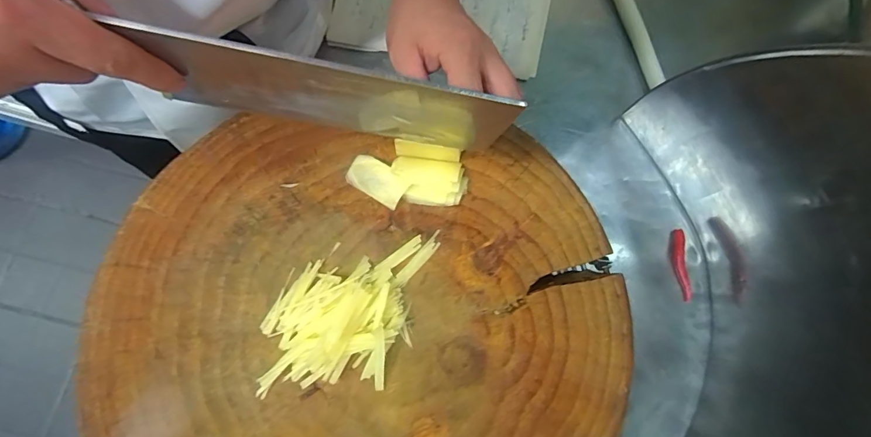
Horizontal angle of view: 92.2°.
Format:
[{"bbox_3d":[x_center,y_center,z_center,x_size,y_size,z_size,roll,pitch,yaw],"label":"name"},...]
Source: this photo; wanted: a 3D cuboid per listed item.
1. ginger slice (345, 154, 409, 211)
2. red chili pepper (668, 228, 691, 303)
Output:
[{"bbox_3d":[-0.049,-0.032,0.343,0.050,0.004,0.028,31,100,9],"label":"ginger slice"},{"bbox_3d":[0.271,0.051,0.466,0.017,0.010,0.078,4,77,-1],"label":"red chili pepper"}]

